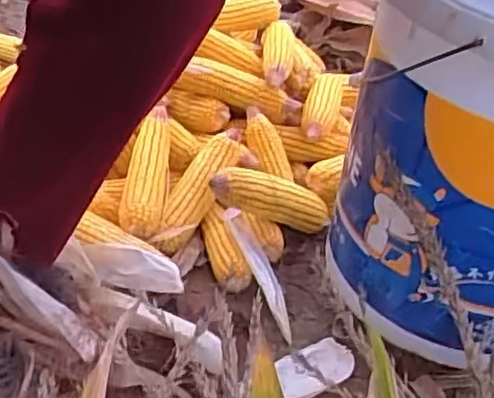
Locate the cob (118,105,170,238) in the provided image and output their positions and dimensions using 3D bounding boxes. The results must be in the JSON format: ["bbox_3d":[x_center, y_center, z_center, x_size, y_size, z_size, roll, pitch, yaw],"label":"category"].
[{"bbox_3d":[-0.124,-0.039,0.836,0.050,0.052,0.184,7,62,-2],"label":"cob"}]

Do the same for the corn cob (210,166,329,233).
[{"bbox_3d":[0.025,-0.001,0.839,0.207,0.060,0.065,16,16,-45],"label":"corn cob"}]

